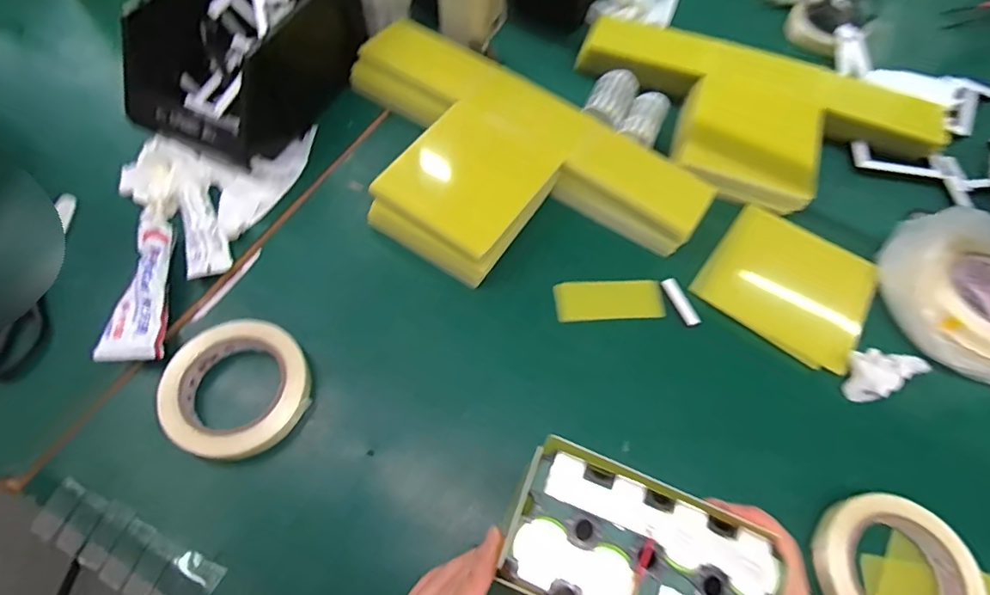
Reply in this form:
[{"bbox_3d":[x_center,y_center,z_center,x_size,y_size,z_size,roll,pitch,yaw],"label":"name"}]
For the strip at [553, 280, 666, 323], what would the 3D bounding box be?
[{"bbox_3d":[0.113,0.002,0.502,0.107,0.004,0.044,-2,62,-4],"label":"strip"}]

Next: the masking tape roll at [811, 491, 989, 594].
[{"bbox_3d":[0.307,0.215,0.389,0.108,0.038,0.111,1,63,-2],"label":"masking tape roll"}]

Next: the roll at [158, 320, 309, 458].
[{"bbox_3d":[-0.217,0.078,0.426,0.115,0.032,0.115,1,62,-2],"label":"roll"}]

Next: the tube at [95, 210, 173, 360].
[{"bbox_3d":[-0.321,-0.013,0.462,0.039,0.032,0.152,-8,63,-7],"label":"tube"}]

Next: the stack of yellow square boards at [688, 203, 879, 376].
[{"bbox_3d":[0.300,-0.018,0.507,0.154,0.005,0.146,36,66,15],"label":"stack of yellow square boards"}]

